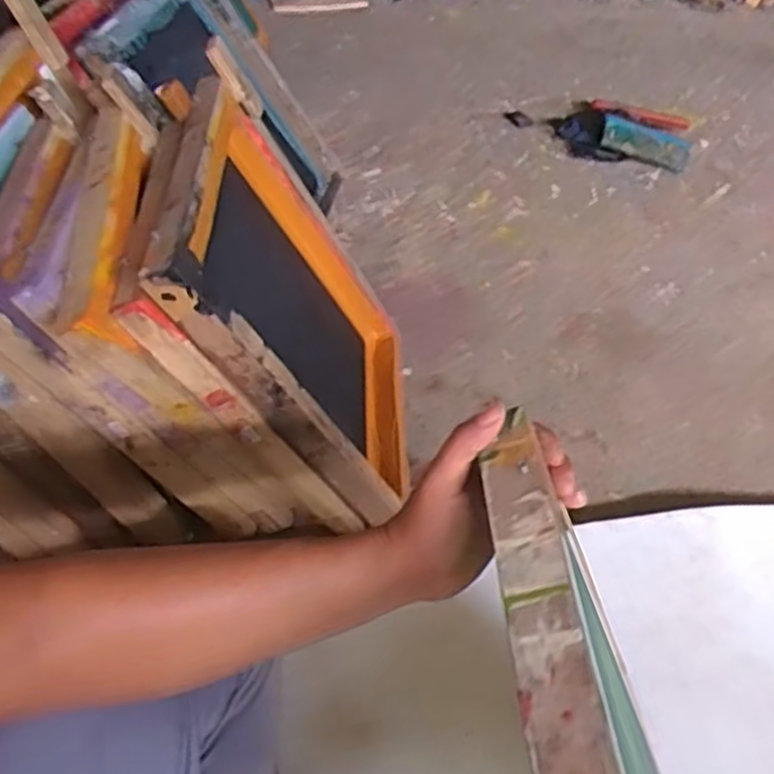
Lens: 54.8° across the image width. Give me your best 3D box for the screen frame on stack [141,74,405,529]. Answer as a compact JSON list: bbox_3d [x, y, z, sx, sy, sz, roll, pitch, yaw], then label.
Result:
[{"bbox_3d":[-0.099,-0.074,0.880,0.059,0.505,0.376,-18,51,18],"label":"screen frame on stack"}]

